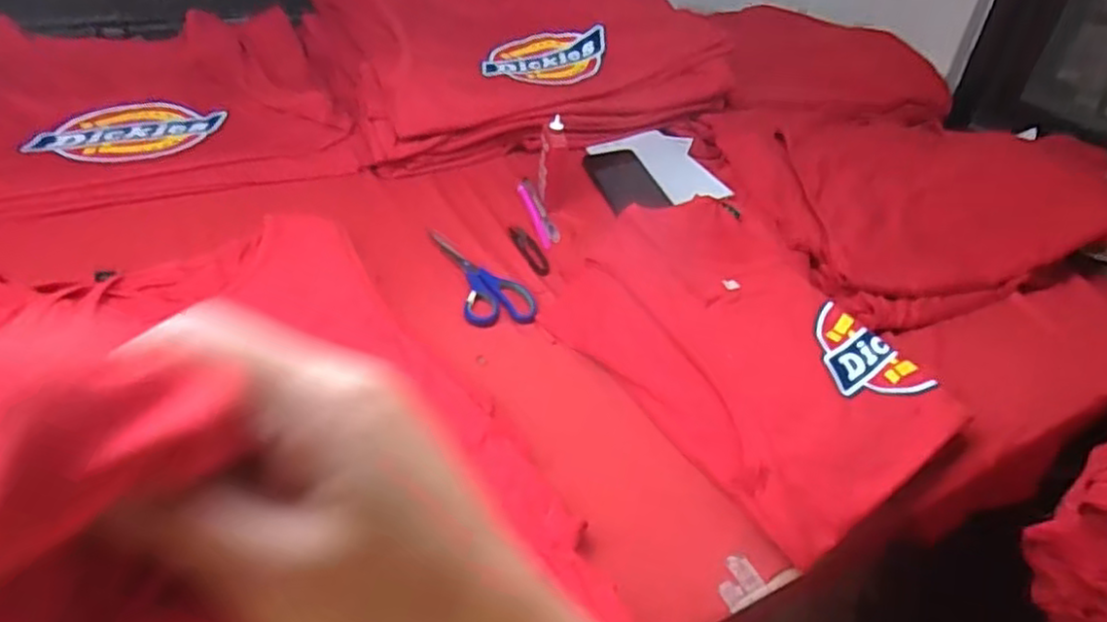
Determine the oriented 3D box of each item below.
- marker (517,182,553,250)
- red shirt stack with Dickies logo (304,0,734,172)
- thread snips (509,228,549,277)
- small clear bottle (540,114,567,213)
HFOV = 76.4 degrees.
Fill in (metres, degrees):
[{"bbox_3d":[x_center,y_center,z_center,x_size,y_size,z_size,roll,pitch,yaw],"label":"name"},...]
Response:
[{"bbox_3d":[-0.024,-0.126,0.909,0.016,0.011,0.145,-7,40,-15],"label":"marker"},{"bbox_3d":[-0.052,-0.425,1.090,0.580,0.164,0.365,-14,42,-23],"label":"red shirt stack with Dickies logo"},{"bbox_3d":[-0.028,-0.075,0.850,0.027,0.005,0.095,-15,42,-24],"label":"thread snips"},{"bbox_3d":[-0.001,-0.188,0.898,0.030,0.112,0.044,2,38,-4],"label":"small clear bottle"}]

